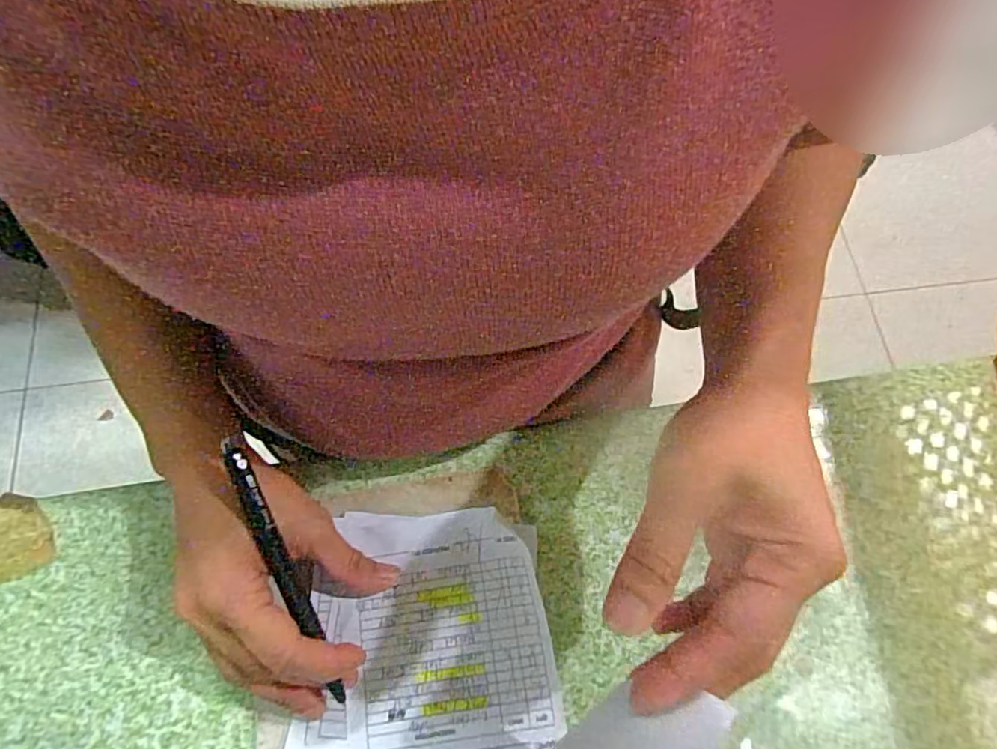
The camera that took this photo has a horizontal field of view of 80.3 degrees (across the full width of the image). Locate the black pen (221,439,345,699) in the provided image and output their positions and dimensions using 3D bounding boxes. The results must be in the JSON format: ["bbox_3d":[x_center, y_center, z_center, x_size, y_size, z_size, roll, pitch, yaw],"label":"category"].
[{"bbox_3d":[-0.098,0.095,0.271,0.011,0.016,0.132,-21,98,-8],"label":"black pen"}]

